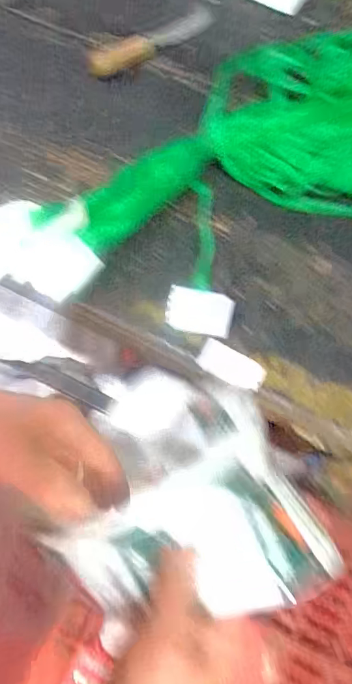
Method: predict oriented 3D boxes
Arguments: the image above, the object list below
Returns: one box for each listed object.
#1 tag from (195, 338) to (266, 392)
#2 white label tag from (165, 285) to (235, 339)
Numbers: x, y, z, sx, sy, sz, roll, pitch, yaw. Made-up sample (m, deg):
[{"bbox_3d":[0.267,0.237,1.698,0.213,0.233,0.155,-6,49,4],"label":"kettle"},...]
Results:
[{"bbox_3d":[0.058,0.025,0.469,0.069,0.004,0.032,28,81,6],"label":"tag"},{"bbox_3d":[0.024,-0.031,0.473,0.068,0.004,0.045,11,95,0],"label":"white label tag"}]

